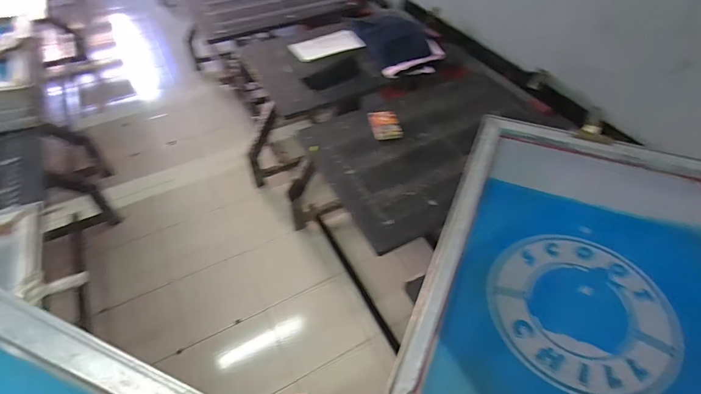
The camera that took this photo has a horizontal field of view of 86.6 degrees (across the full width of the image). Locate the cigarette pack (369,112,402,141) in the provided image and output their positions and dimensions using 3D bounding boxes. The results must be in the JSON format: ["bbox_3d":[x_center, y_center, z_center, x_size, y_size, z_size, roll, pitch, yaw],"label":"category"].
[{"bbox_3d":[0.086,-0.182,0.930,0.072,0.025,0.095,-10,50,-9],"label":"cigarette pack"}]

